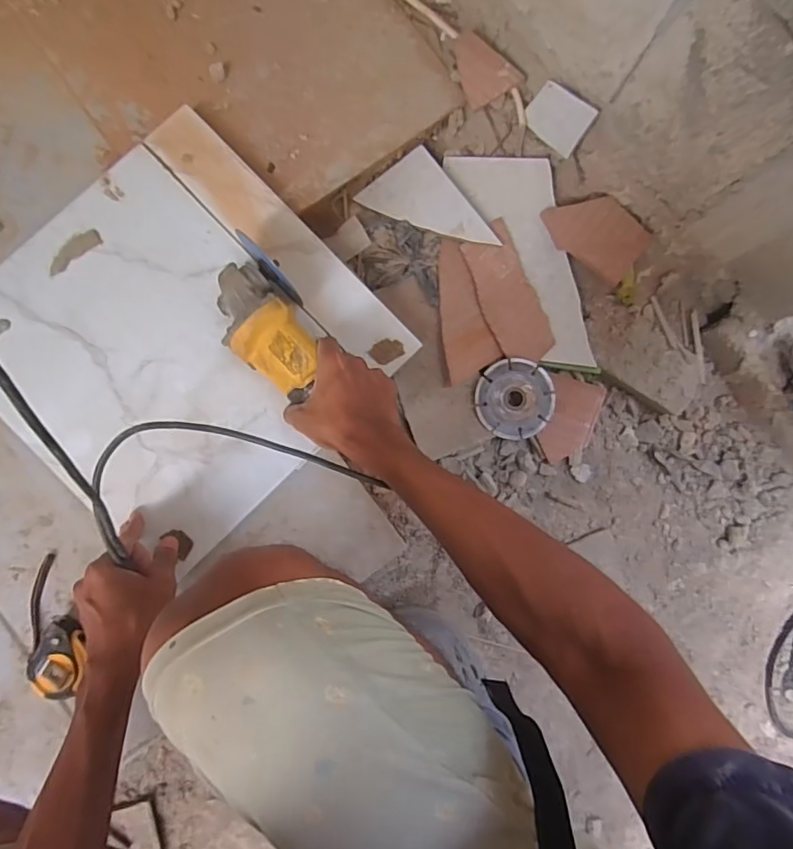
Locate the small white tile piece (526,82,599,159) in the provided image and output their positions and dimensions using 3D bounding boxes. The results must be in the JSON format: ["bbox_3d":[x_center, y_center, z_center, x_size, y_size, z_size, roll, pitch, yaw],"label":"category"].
[{"bbox_3d":[0.197,-0.373,0.630,0.007,0.059,0.092,-23,62,-26],"label":"small white tile piece"}]

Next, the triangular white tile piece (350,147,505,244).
[{"bbox_3d":[0.039,-0.266,0.660,0.102,0.007,0.161,-38,80,8],"label":"triangular white tile piece"}]

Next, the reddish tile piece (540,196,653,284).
[{"bbox_3d":[0.242,-0.235,0.626,0.120,0.011,0.096,37,77,17],"label":"reddish tile piece"}]

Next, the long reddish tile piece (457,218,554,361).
[{"bbox_3d":[0.136,-0.161,0.642,0.066,0.006,0.173,-23,82,8],"label":"long reddish tile piece"}]

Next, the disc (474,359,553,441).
[{"bbox_3d":[0.144,-0.031,0.630,0.093,0.006,0.095,4,93,-3],"label":"disc"}]

